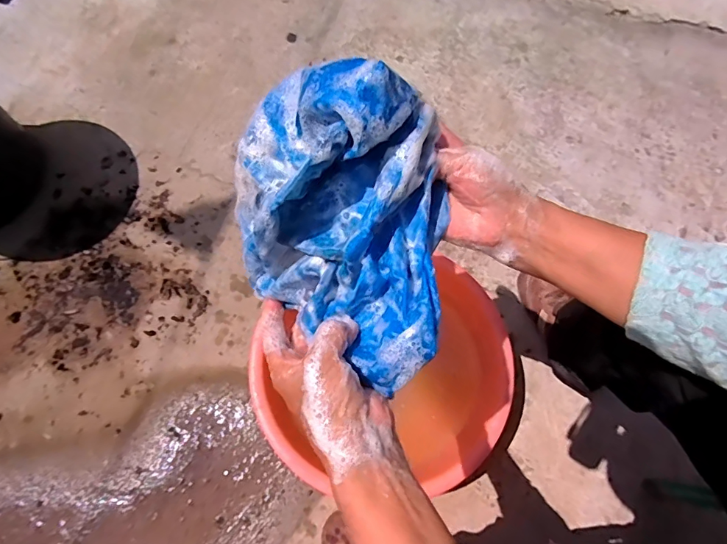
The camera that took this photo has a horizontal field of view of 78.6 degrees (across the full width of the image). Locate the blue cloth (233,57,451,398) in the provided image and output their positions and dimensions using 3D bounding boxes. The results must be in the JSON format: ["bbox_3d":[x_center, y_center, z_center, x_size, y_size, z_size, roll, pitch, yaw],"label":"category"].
[{"bbox_3d":[-0.021,-0.030,0.311,0.158,0.131,0.186,7,72,1],"label":"blue cloth"}]

